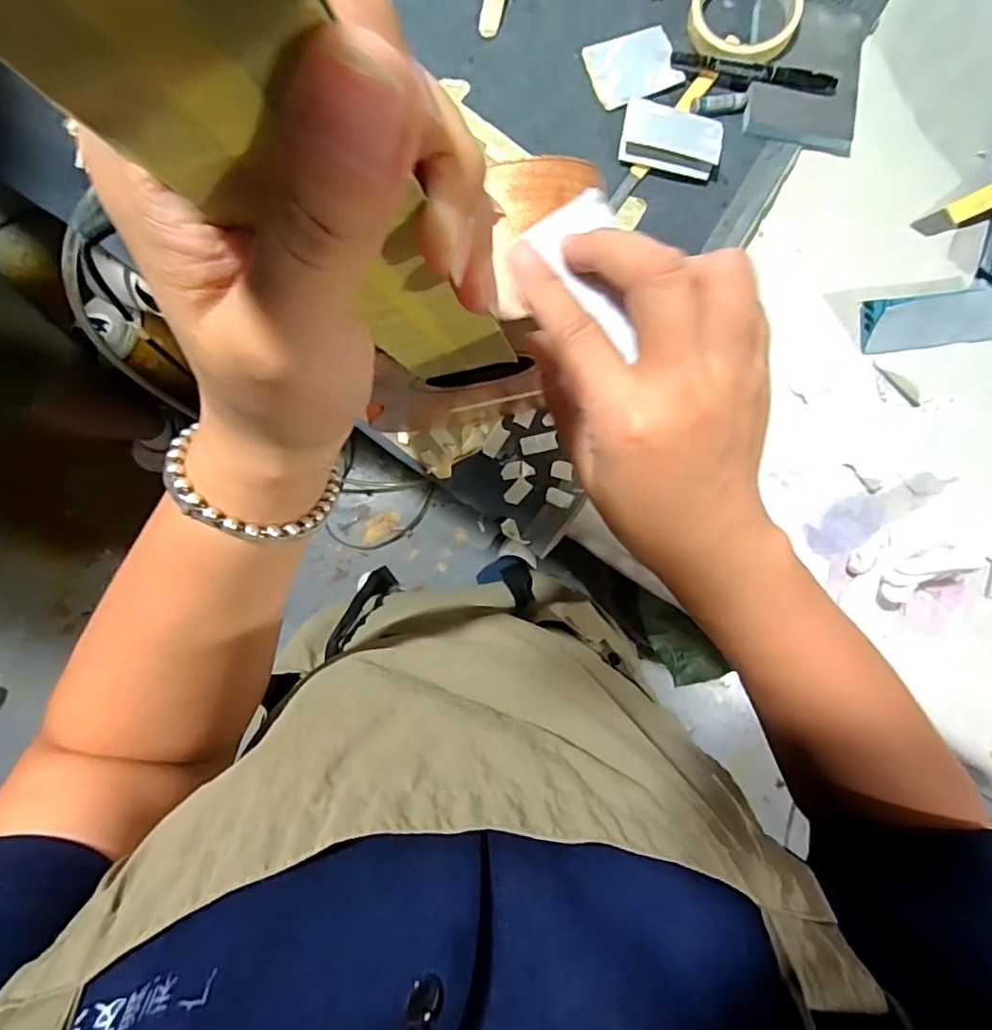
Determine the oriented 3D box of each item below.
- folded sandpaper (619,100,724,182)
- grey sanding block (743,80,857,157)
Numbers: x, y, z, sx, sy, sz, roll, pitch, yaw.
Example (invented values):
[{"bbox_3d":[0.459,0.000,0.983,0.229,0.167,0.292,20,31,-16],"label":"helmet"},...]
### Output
[{"bbox_3d":[0.154,-0.332,0.477,0.084,0.020,0.052,13,88,-4],"label":"folded sandpaper"},{"bbox_3d":[0.274,-0.357,0.490,0.102,0.022,0.046,4,90,-3],"label":"grey sanding block"}]

